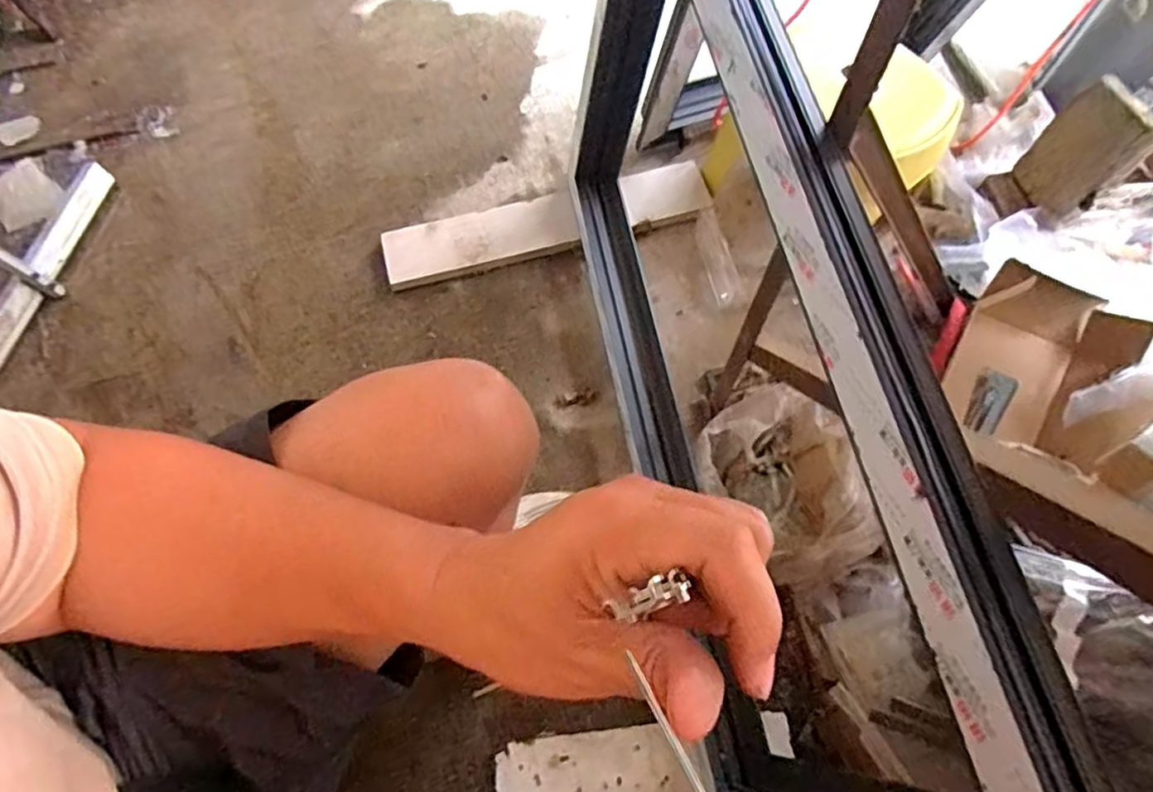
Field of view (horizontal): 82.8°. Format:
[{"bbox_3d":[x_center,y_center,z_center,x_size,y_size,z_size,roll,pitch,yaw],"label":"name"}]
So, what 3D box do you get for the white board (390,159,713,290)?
[{"bbox_3d":[-0.043,-0.286,1.077,0.542,0.027,0.113,-15,68,-5],"label":"white board"}]

